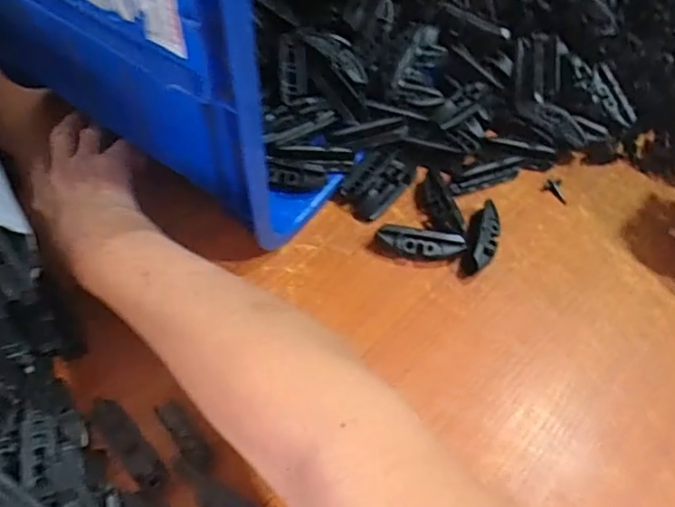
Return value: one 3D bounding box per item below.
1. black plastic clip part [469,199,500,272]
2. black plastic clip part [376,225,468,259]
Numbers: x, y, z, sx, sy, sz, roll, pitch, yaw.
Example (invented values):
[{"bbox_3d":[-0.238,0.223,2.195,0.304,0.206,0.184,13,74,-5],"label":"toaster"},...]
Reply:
[{"bbox_3d":[0.118,-0.014,0.449,0.022,0.023,0.062,21,58,10],"label":"black plastic clip part"},{"bbox_3d":[0.066,-0.006,0.441,0.067,0.021,0.019,7,57,1],"label":"black plastic clip part"}]

